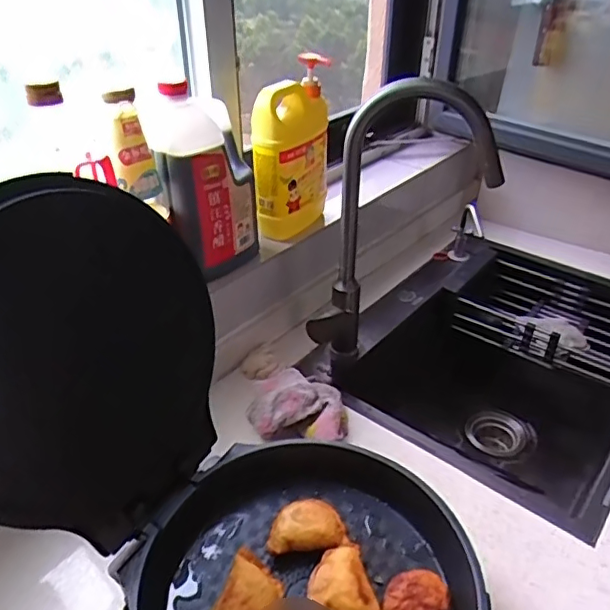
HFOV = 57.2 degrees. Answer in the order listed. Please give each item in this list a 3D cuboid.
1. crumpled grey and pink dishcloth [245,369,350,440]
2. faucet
[{"bbox_3d":[-0.005,0.137,0.772,0.132,0.062,0.114,9,36,13],"label":"crumpled grey and pink dishcloth"},{"bbox_3d":[0.124,-0.088,0.749,0.213,0.415,0.111,15,37,20],"label":"faucet"}]

